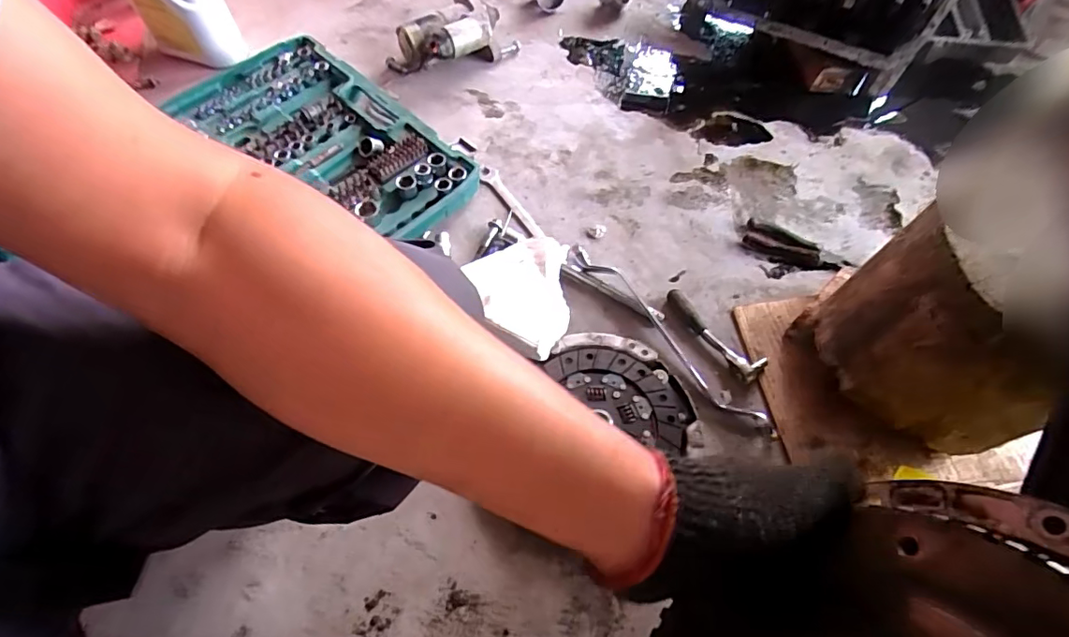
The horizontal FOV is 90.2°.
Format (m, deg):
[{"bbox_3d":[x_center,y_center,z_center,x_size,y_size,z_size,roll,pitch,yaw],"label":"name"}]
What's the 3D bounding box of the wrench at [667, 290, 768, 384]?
[{"bbox_3d":[0.230,0.019,0.689,0.037,0.021,0.152,-37,67,-20],"label":"wrench"}]

